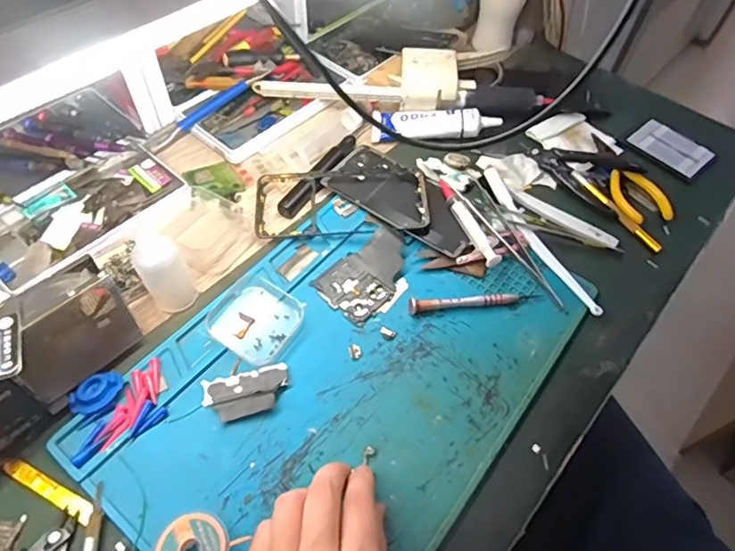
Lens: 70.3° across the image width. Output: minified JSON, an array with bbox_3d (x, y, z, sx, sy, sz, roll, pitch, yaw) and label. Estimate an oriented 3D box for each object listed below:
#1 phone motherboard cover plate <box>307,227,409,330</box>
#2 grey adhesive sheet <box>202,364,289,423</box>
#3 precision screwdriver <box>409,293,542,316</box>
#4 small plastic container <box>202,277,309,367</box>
[{"bbox_3d":[0.003,-0.001,0.450,0.088,0.007,0.062,-38,66,-25],"label":"phone motherboard cover plate"},{"bbox_3d":[-0.089,0.087,0.386,0.062,0.005,0.036,-12,58,-11],"label":"grey adhesive sheet"},{"bbox_3d":[0.091,0.019,0.442,0.114,0.012,0.014,-5,56,-7],"label":"precision screwdriver"},{"bbox_3d":[-0.090,0.034,0.420,0.066,0.013,0.065,27,59,14],"label":"small plastic container"}]

